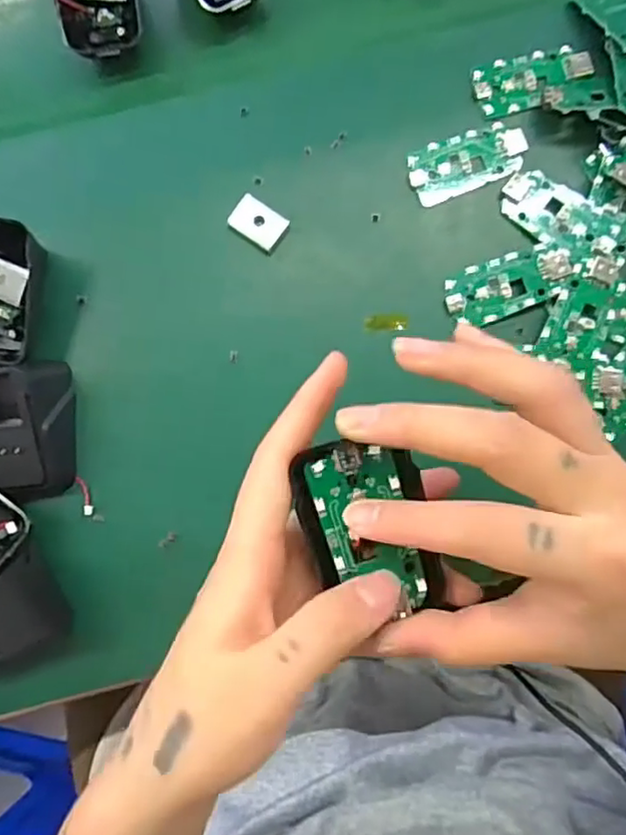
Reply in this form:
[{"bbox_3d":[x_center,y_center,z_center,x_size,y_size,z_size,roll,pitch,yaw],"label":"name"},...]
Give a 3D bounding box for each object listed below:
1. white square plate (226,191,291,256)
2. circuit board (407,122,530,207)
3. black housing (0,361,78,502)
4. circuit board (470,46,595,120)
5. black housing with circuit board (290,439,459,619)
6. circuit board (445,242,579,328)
[{"bbox_3d":[-0.029,-0.104,0.334,0.029,0.009,0.022,33,84,3],"label":"white square plate"},{"bbox_3d":[0.085,-0.139,0.338,0.065,0.004,0.031,-20,84,-3],"label":"circuit board"},{"bbox_3d":[-0.142,0.006,0.307,0.035,0.038,0.068,-2,83,-1],"label":"black housing"},{"bbox_3d":[0.121,-0.187,0.344,0.064,0.005,0.032,-12,83,-2],"label":"circuit board"},{"bbox_3d":[0.020,0.040,0.222,0.043,0.007,0.064,-15,83,-1],"label":"black housing with circuit board"},{"bbox_3d":[0.105,-0.071,0.329,0.066,0.006,0.031,-21,84,-3],"label":"circuit board"}]

